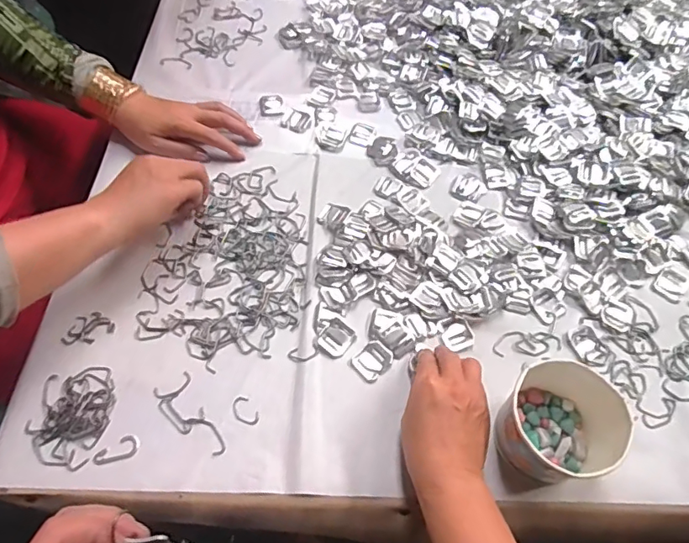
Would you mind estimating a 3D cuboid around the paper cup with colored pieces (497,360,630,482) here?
[{"bbox_3d":[0.183,0.130,0.422,0.100,0.066,0.099,1,58,-2],"label":"paper cup with colored pieces"}]

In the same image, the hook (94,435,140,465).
[{"bbox_3d":[-0.196,0.154,0.426,0.039,0.004,0.017,-19,61,-14],"label":"hook"}]

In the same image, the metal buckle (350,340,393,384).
[{"bbox_3d":[0.028,0.085,0.475,0.030,0.004,0.038,39,64,20],"label":"metal buckle"}]

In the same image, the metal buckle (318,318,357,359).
[{"bbox_3d":[-0.008,0.065,0.482,0.031,0.004,0.034,35,63,18],"label":"metal buckle"}]

